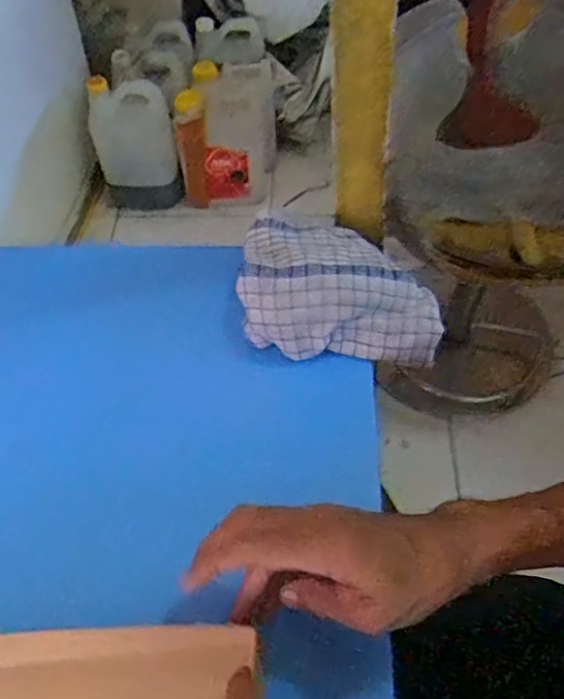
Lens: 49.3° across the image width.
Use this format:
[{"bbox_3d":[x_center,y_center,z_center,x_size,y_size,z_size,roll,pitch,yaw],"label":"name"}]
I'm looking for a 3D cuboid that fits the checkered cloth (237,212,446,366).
[{"bbox_3d":[0.050,-0.057,0.535,0.163,0.061,0.122,0,55,1],"label":"checkered cloth"}]

